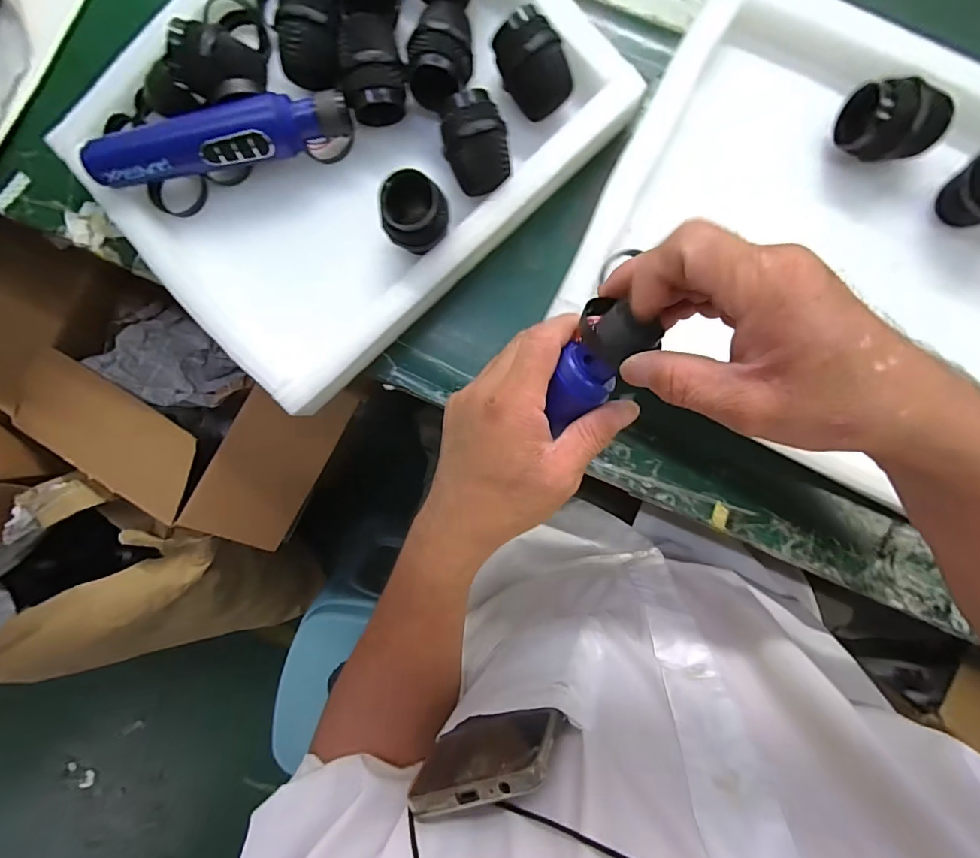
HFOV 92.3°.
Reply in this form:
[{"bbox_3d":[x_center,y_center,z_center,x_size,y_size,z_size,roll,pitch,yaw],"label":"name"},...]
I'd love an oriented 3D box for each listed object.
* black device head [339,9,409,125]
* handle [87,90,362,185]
[{"bbox_3d":[-0.083,-0.259,0.341,0.044,0.038,0.059,-11,90,3],"label":"black device head"},{"bbox_3d":[-0.197,-0.211,0.343,0.191,0.028,0.038,-9,90,3],"label":"handle"}]

